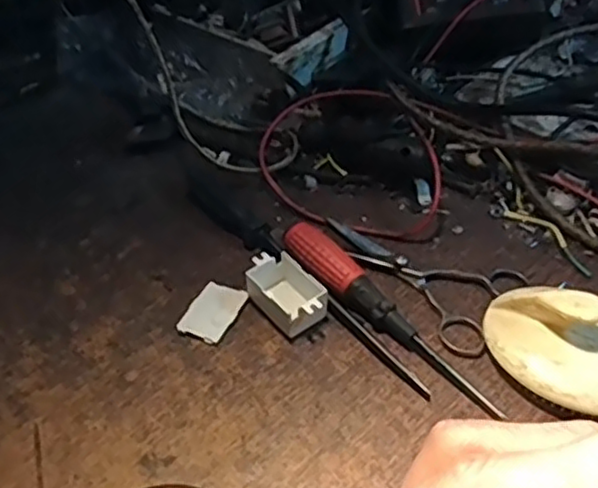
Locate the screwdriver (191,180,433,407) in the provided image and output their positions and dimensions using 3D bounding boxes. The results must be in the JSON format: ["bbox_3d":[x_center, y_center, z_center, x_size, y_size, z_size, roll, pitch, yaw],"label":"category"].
[{"bbox_3d":[-0.003,0.015,0.400,0.017,0.018,0.211,-30,51,-24],"label":"screwdriver"}]

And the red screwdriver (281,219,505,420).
[{"bbox_3d":[0.047,0.037,0.375,0.021,0.024,0.152,-34,52,-27],"label":"red screwdriver"}]

